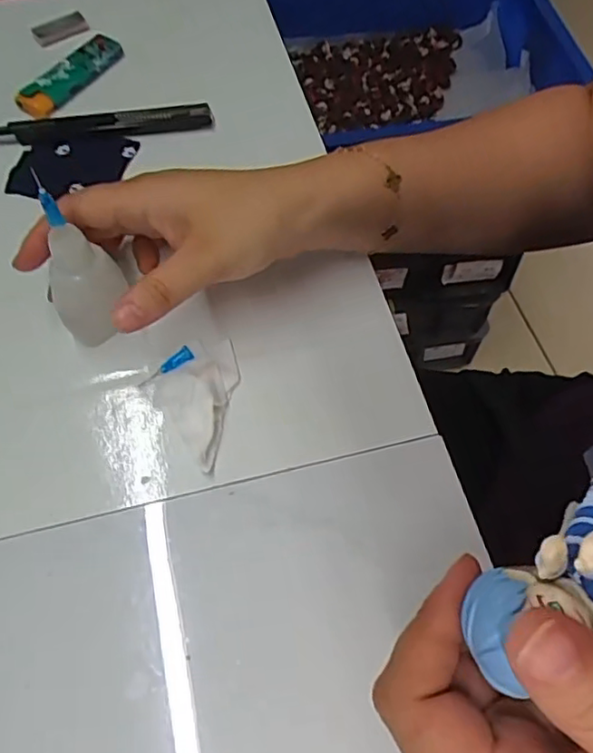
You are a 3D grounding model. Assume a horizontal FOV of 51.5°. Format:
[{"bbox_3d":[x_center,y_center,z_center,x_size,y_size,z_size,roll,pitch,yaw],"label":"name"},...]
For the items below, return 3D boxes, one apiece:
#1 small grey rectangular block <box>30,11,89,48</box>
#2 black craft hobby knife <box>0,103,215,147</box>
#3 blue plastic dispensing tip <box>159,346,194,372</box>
[{"bbox_3d":[-0.162,-0.239,0.423,0.037,0.008,0.022,-36,66,-20],"label":"small grey rectangular block"},{"bbox_3d":[-0.126,-0.155,0.380,0.145,0.009,0.018,-7,61,-5],"label":"black craft hobby knife"},{"bbox_3d":[-0.059,-0.008,0.302,0.017,0.005,0.007,-36,65,-7],"label":"blue plastic dispensing tip"}]

